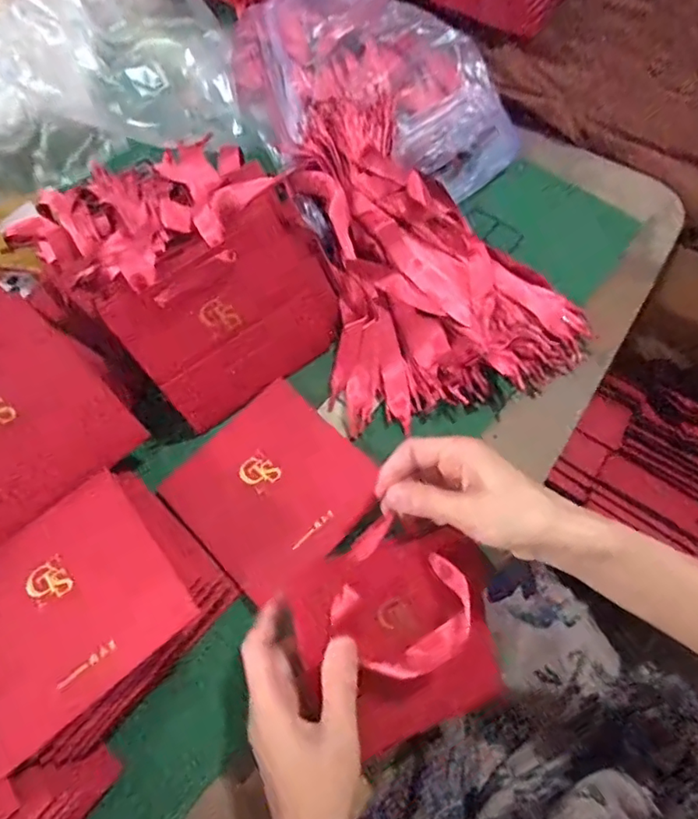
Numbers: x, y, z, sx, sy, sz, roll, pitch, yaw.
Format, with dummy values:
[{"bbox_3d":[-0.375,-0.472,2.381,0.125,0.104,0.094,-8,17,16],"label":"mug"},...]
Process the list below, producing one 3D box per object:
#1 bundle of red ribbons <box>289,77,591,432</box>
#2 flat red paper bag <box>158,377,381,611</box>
[{"bbox_3d":[0.055,-0.154,0.501,0.218,0.057,0.322,-20,69,-7],"label":"bundle of red ribbons"},{"bbox_3d":[-0.060,0.062,0.448,0.139,0.010,0.134,-42,73,-14],"label":"flat red paper bag"}]

